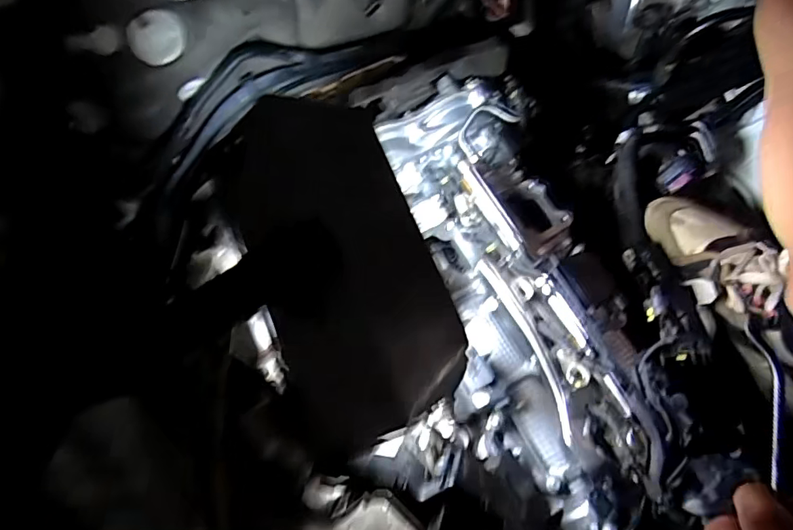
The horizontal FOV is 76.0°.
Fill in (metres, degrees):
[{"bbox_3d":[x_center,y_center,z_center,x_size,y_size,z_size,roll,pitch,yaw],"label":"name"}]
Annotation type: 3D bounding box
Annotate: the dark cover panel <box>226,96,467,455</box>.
[{"bbox_3d":[-0.039,0.001,0.330,0.124,0.026,0.221,-20,90,18],"label":"dark cover panel"}]

